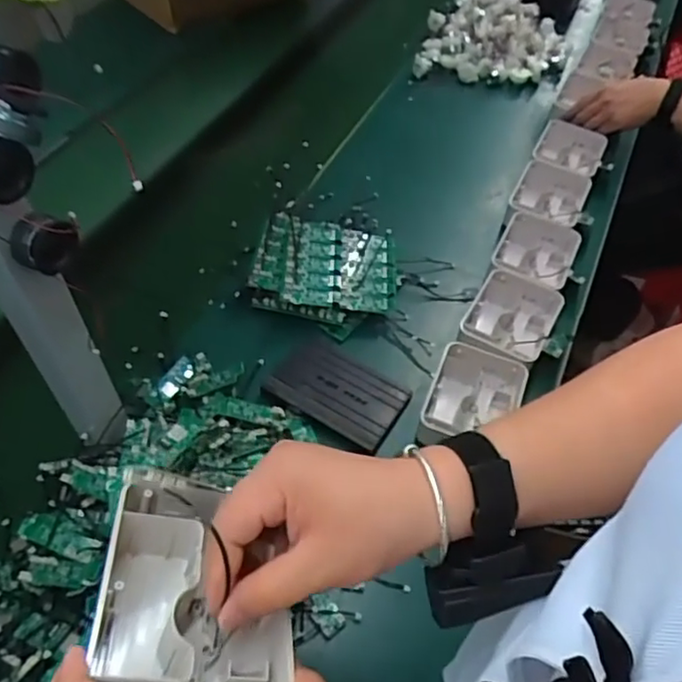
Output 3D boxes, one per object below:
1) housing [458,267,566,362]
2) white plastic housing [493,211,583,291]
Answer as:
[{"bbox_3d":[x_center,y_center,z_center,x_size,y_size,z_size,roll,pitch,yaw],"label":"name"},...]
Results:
[{"bbox_3d":[0.215,-0.026,0.787,0.108,0.043,0.124,19,54,12],"label":"housing"},{"bbox_3d":[0.270,-0.116,0.863,0.106,0.042,0.127,22,55,14],"label":"white plastic housing"}]

